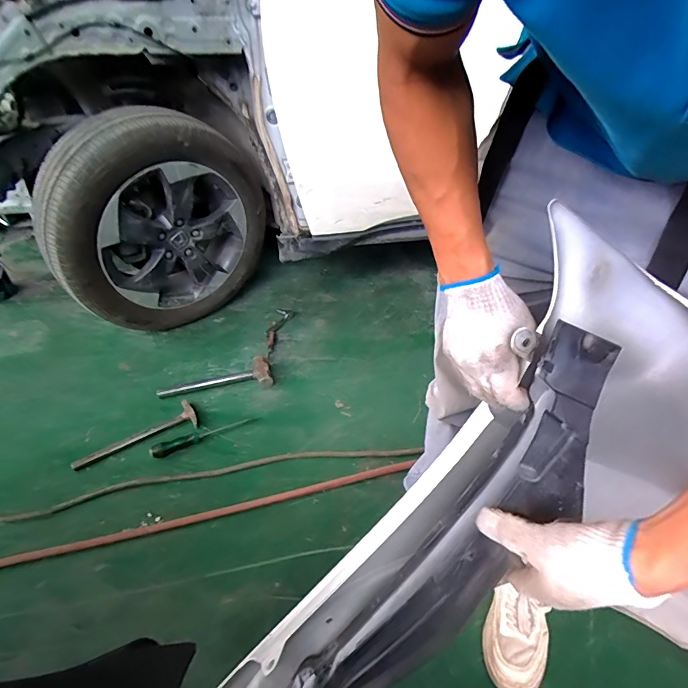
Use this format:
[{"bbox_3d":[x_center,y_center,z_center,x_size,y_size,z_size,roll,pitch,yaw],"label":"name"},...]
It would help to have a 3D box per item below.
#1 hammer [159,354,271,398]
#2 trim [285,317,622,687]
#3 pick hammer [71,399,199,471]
[{"bbox_3d":[-0.374,0.101,1.206,0.321,0.039,0.101,-10,42,-12],"label":"hammer"},{"bbox_3d":[0.099,0.272,0.475,0.089,0.644,0.100,4,31,-48],"label":"trim"},{"bbox_3d":[-0.510,0.233,1.025,0.291,0.024,0.086,-28,48,-30],"label":"pick hammer"}]

